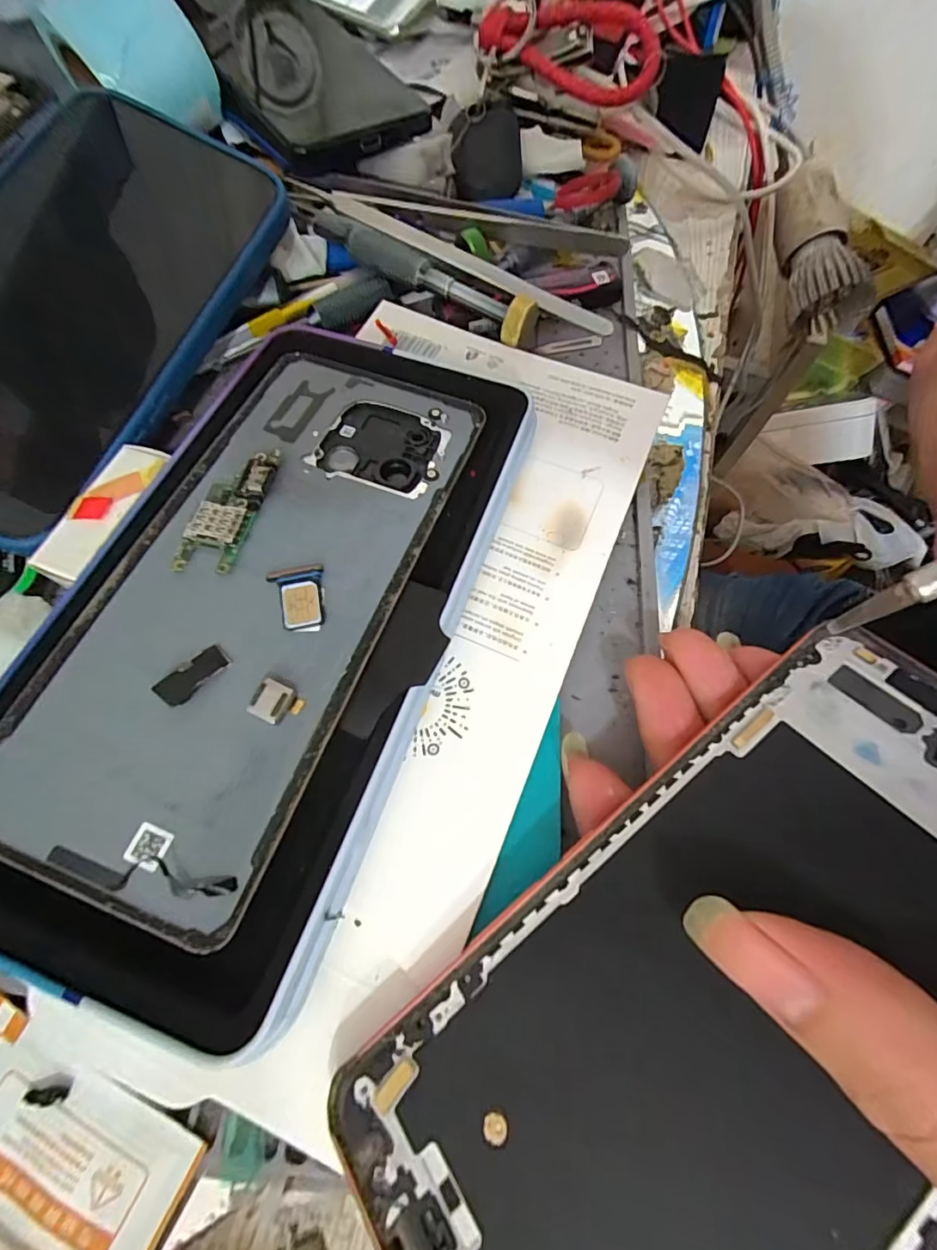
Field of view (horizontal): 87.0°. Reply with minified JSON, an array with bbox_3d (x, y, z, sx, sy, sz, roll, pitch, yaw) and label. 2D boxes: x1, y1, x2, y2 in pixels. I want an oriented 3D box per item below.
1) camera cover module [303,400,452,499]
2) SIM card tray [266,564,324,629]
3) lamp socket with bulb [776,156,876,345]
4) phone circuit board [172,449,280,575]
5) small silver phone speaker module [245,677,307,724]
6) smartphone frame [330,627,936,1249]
[{"bbox_3d":[-0.027,-0.057,0.157,0.039,0.004,0.034,13,66,5],"label":"camera cover module"},{"bbox_3d":[-0.045,-0.007,0.130,0.014,0.004,0.018,-12,66,-7],"label":"SIM card tray"},{"bbox_3d":[0.219,-0.242,0.312,0.048,0.046,0.102,-14,92,-7],"label":"lamp socket with bulb"},{"bbox_3d":[-0.068,-0.034,0.141,0.015,0.004,0.041,13,66,4],"label":"phone circuit board"},{"bbox_3d":[-0.047,0.019,0.119,0.012,0.004,0.009,25,67,10],"label":"small silver phone speaker module"},{"bbox_3d":[0.055,0.068,0.096,0.161,0.004,0.073,-37,59,-12],"label":"smartphone frame"}]

